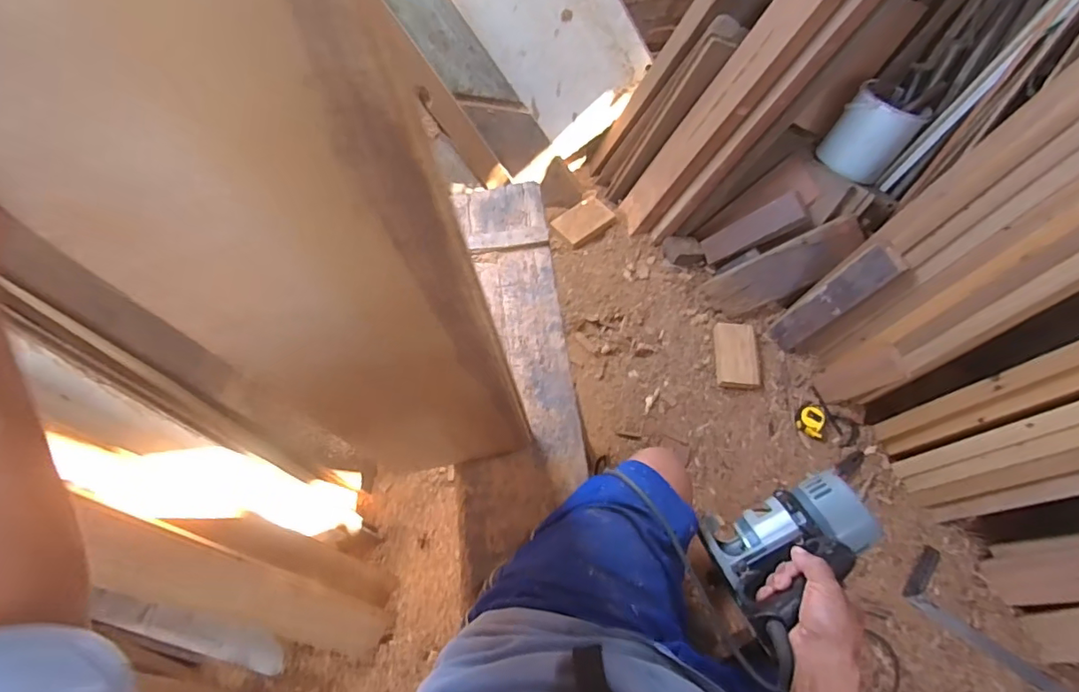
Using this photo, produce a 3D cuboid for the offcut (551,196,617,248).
[{"bbox_3d":[0.122,-0.360,1.534,0.156,0.021,0.111,-37,71,-5],"label":"offcut"}]

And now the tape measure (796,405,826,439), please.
[{"bbox_3d":[0.672,0.183,1.303,0.059,0.027,0.071,29,70,15],"label":"tape measure"}]

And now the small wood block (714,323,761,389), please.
[{"bbox_3d":[0.514,0.025,1.381,0.107,0.035,0.176,3,65,4],"label":"small wood block"}]

